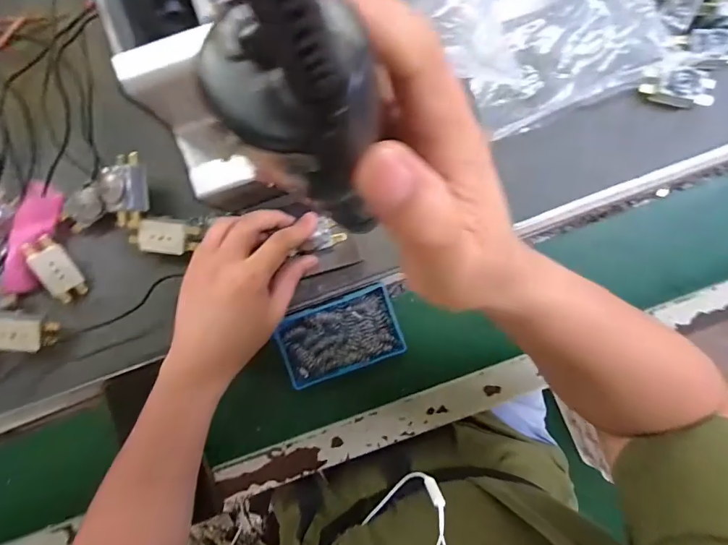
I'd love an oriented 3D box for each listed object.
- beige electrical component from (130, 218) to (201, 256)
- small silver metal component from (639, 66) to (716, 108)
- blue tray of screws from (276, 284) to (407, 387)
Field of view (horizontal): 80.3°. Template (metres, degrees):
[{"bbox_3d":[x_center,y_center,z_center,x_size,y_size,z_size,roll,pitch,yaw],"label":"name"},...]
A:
[{"bbox_3d":[-0.180,-0.032,0.385,0.053,0.016,0.030,7,92,0],"label":"beige electrical component"},{"bbox_3d":[0.281,-0.169,0.391,0.059,0.023,0.025,15,92,0],"label":"small silver metal component"},{"bbox_3d":[-0.024,0.062,0.421,0.115,0.020,0.070,-19,92,1],"label":"blue tray of screws"}]

